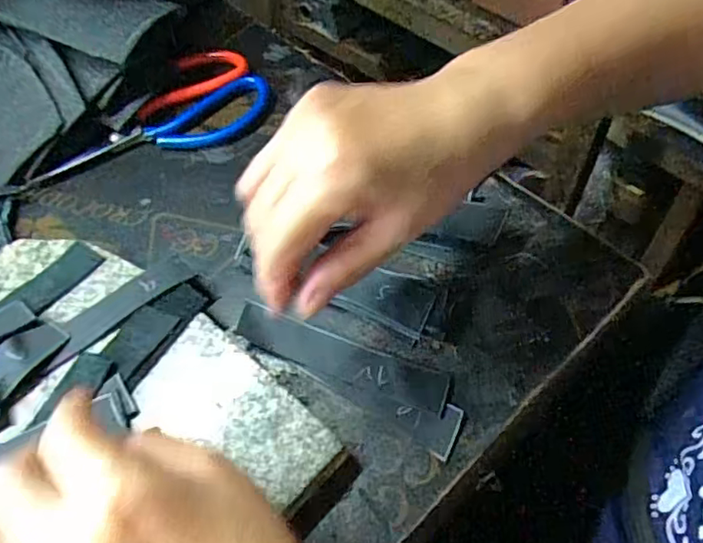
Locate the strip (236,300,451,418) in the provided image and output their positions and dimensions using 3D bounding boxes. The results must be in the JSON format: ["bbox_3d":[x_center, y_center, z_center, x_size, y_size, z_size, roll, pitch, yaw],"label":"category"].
[{"bbox_3d":[-0.008,0.047,0.325,0.127,0.006,0.023,18,59,18],"label":"strip"}]

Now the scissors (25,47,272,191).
[{"bbox_3d":[-0.160,-0.128,0.458,0.190,0.007,0.106,-19,55,-7],"label":"scissors"}]

